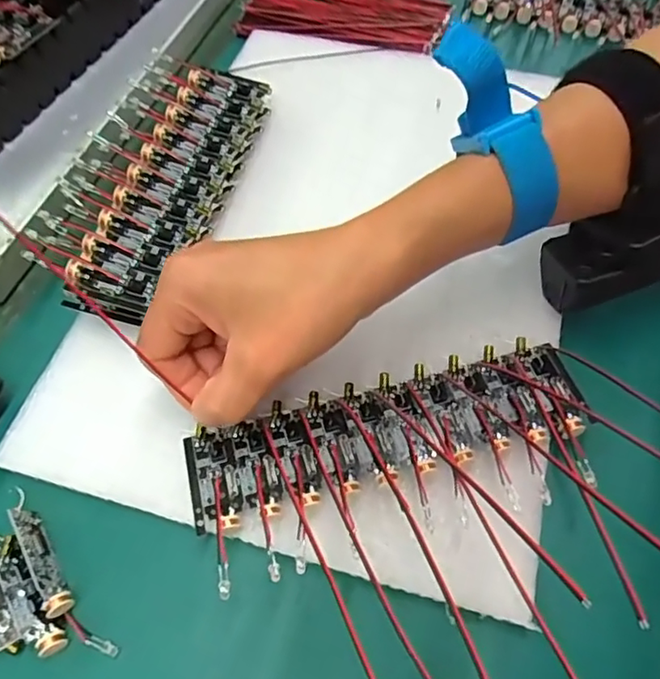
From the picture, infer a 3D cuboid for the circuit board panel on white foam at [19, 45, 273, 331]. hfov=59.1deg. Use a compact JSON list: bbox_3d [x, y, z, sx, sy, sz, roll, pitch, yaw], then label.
[{"bbox_3d":[-0.088,-0.082,0.298,0.072,0.025,0.166,11,60,8],"label":"circuit board panel on white foam"}]

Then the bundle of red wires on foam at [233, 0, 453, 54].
[{"bbox_3d":[0.013,-0.236,0.416,0.137,0.015,0.089,16,61,11],"label":"bundle of red wires on foam"}]

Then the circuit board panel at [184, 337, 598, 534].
[{"bbox_3d":[0.025,0.036,0.237,0.163,0.007,0.047,-14,61,-7],"label":"circuit board panel"}]

